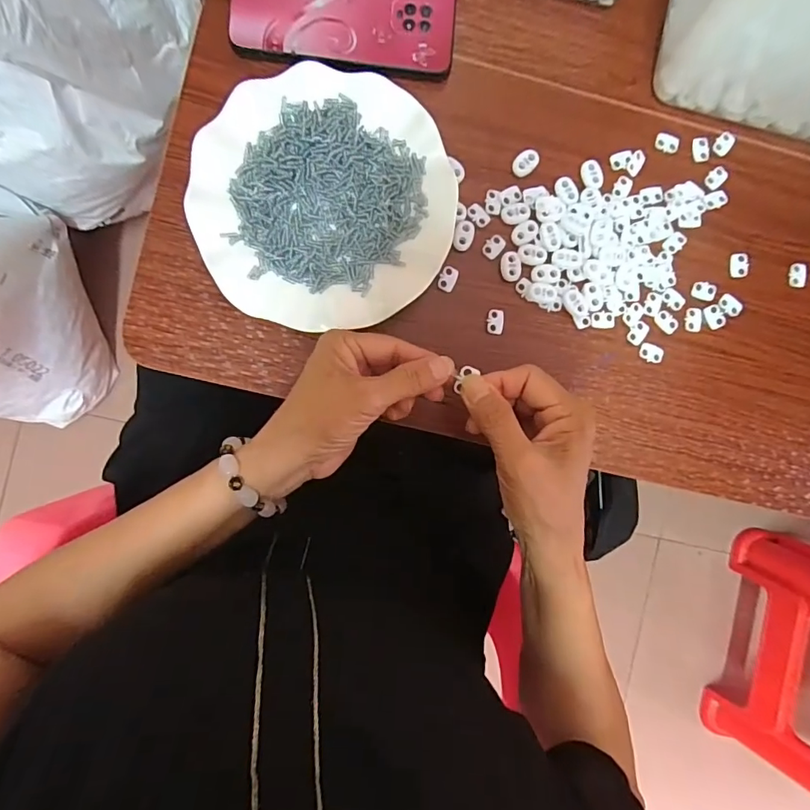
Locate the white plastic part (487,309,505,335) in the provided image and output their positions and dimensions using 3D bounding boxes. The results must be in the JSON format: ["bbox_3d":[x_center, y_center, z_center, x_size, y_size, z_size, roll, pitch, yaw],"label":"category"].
[{"bbox_3d":[0.071,-0.064,0.368,0.013,0.004,0.018,7,91,-4],"label":"white plastic part"}]

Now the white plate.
[{"bbox_3d":[-0.058,-0.148,0.347,0.180,0.027,0.181,0,92,-4],"label":"white plate"}]

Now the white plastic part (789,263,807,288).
[{"bbox_3d":[0.321,-0.106,0.389,0.010,0.005,0.020,1,92,-4],"label":"white plastic part"}]

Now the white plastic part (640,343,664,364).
[{"bbox_3d":[0.197,-0.041,0.379,0.019,0.004,0.014,17,90,-4],"label":"white plastic part"}]

